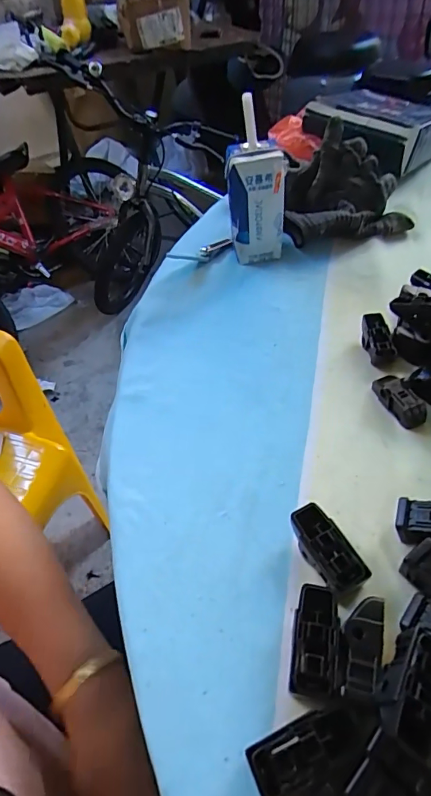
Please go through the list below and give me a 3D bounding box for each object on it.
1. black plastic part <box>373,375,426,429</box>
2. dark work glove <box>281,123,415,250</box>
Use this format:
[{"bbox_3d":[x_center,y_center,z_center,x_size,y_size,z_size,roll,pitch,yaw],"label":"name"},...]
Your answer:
[{"bbox_3d":[0.130,0.001,0.320,0.019,0.015,0.044,-22,50,-13],"label":"black plastic part"},{"bbox_3d":[0.136,-0.221,0.470,0.129,0.076,0.078,-10,48,-3],"label":"dark work glove"}]

